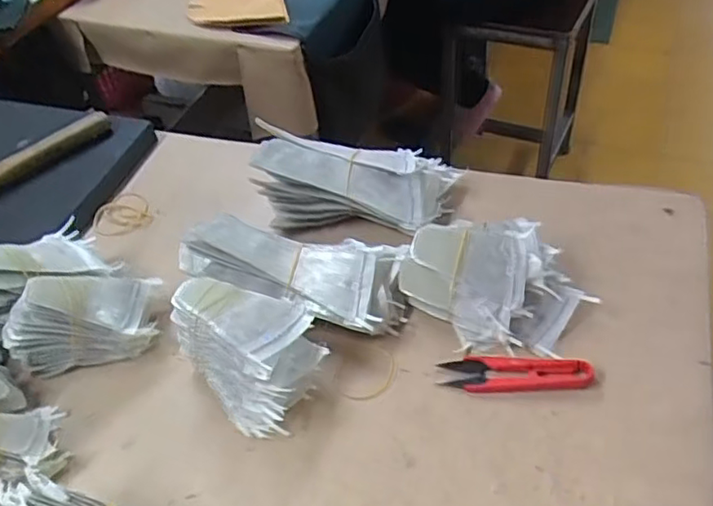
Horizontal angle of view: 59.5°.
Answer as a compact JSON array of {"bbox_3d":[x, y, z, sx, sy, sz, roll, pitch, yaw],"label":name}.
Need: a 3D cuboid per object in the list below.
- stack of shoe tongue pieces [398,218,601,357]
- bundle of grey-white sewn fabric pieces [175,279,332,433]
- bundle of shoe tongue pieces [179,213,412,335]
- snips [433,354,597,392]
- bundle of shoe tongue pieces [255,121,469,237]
[{"bbox_3d":[0.113,0.022,0.519,0.150,0.065,0.102,5,48,11],"label":"stack of shoe tongue pieces"},{"bbox_3d":[-0.082,0.071,0.493,0.087,0.078,0.117,-35,53,-24],"label":"bundle of grey-white sewn fabric pieces"},{"bbox_3d":[-0.057,0.010,0.548,0.207,0.074,0.084,12,50,17],"label":"bundle of shoe tongue pieces"},{"bbox_3d":[0.124,0.093,0.486,0.114,0.016,0.029,1,47,7],"label":"snips"},{"bbox_3d":[0.000,-0.073,0.614,0.190,0.072,0.101,4,48,10],"label":"bundle of shoe tongue pieces"}]

